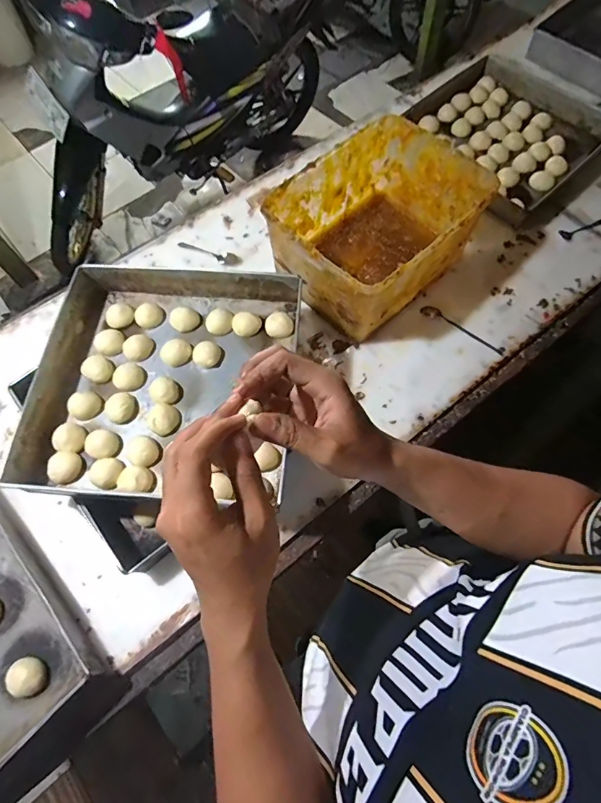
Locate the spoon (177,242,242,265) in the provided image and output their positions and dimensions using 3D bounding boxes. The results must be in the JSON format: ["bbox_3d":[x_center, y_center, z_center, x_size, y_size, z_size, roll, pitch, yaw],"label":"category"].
[{"bbox_3d":[-0.204,-0.332,0.943,0.155,0.010,0.036,23,68,11],"label":"spoon"}]

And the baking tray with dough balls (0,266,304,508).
[{"bbox_3d":[-0.217,-0.046,0.721,0.405,0.073,0.394,1,66,3],"label":"baking tray with dough balls"}]

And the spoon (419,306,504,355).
[{"bbox_3d":[0.321,-0.145,0.847,0.179,0.005,0.023,35,71,15],"label":"spoon"}]

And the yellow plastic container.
[{"bbox_3d":[0.143,-0.330,0.830,0.364,0.179,0.288,-43,71,-16],"label":"yellow plastic container"}]

